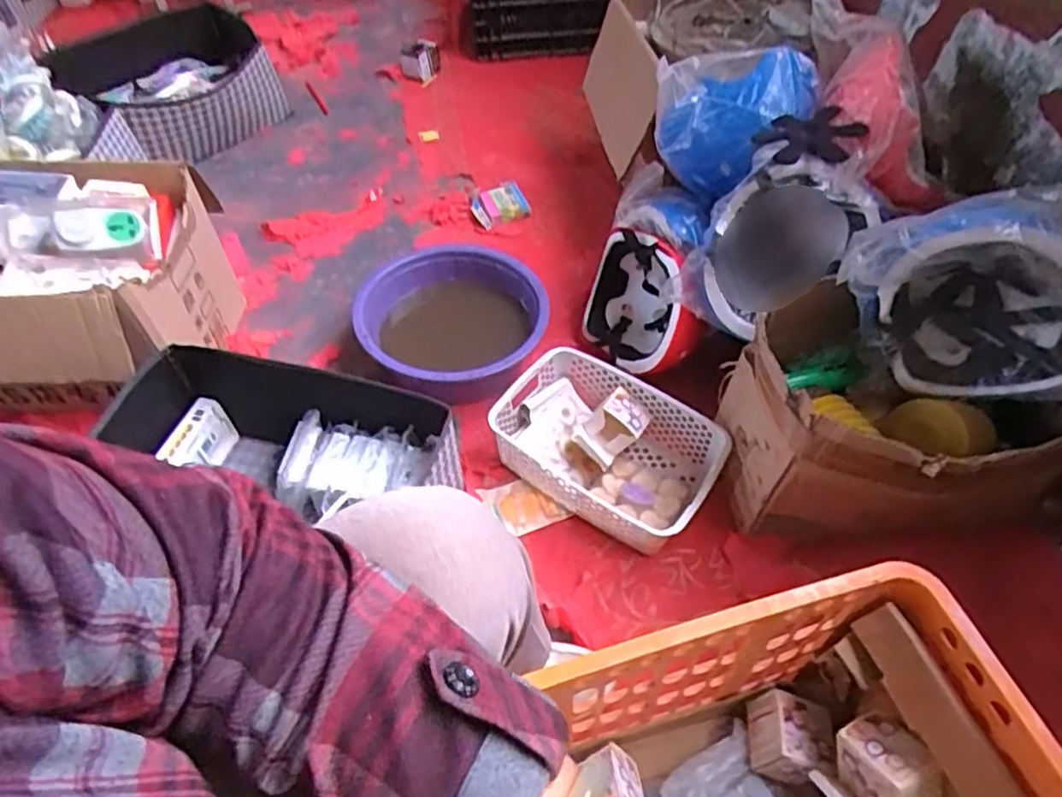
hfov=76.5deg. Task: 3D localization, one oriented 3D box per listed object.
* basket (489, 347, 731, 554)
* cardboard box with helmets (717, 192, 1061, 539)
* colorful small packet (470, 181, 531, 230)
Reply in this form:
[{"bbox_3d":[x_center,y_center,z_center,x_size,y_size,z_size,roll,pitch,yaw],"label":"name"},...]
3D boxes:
[{"bbox_3d":[0.105,0.069,0.934,0.298,0.094,0.199,30,58,23],"label":"basket"},{"bbox_3d":[0.433,-0.017,0.766,0.347,0.374,0.262,-9,52,-6],"label":"cardboard box with helmets"},{"bbox_3d":[-0.060,-0.384,1.353,0.112,0.026,0.090,-17,53,-12],"label":"colorful small packet"}]

